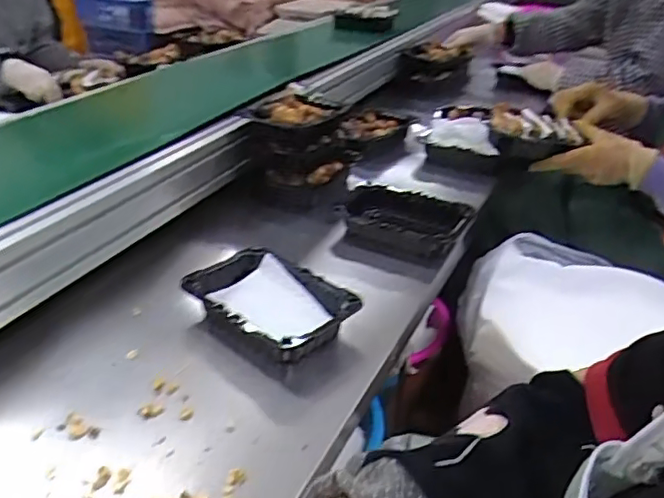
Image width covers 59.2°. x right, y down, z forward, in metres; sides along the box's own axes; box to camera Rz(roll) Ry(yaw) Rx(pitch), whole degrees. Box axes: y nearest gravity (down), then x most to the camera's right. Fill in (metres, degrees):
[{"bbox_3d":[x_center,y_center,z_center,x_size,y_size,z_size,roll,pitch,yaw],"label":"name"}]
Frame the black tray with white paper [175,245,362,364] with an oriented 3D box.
[{"bbox_3d":[-0.070,0.067,0.665,0.183,0.048,0.129,26,38,34],"label":"black tray with white paper"}]

